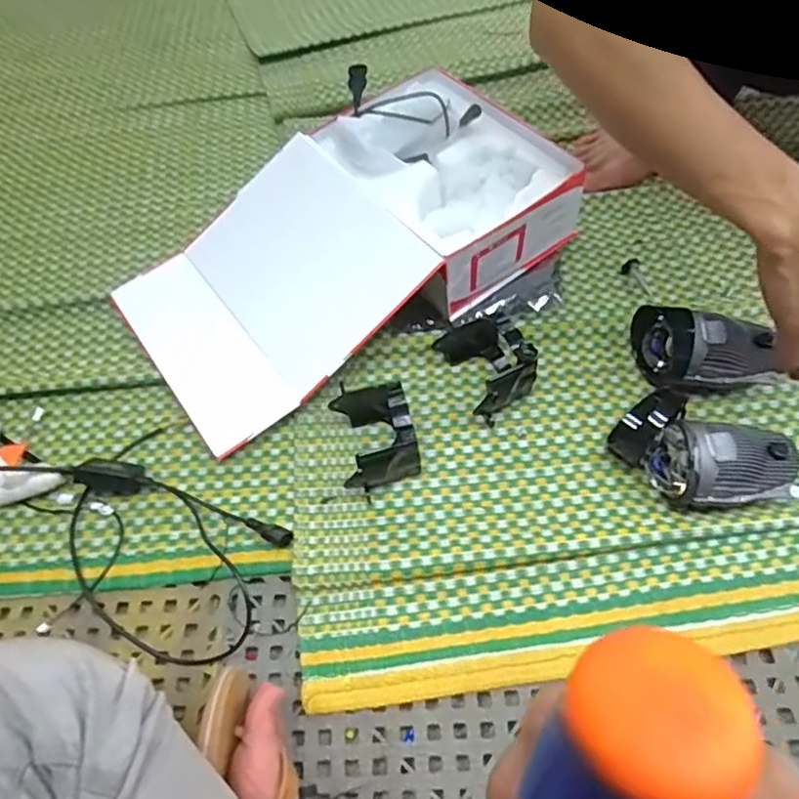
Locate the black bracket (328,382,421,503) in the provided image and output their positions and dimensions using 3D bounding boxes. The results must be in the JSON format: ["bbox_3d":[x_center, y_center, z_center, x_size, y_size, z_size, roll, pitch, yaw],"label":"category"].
[{"bbox_3d":[-0.024,0.032,0.620,0.074,0.076,0.103,-13,59,-4],"label":"black bracket"}]

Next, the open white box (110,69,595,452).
[{"bbox_3d":[-0.060,-0.197,0.728,0.488,0.125,0.277,-32,62,-15],"label":"open white box"}]

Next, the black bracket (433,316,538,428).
[{"bbox_3d":[0.092,-0.043,0.655,0.069,0.077,0.099,-32,62,-14],"label":"black bracket"}]

